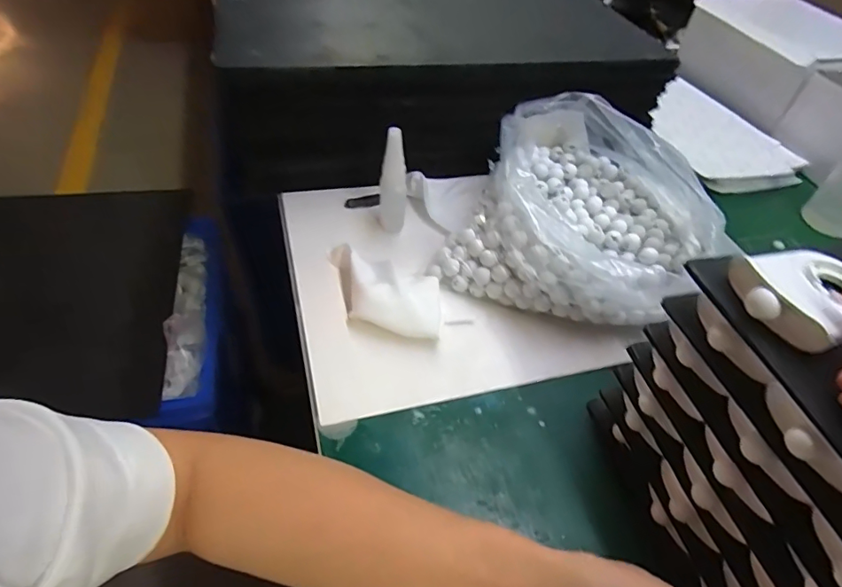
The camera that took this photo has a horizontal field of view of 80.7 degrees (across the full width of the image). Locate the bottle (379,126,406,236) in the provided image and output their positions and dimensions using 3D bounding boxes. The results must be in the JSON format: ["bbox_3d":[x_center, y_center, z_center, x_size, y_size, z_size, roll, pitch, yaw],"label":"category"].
[{"bbox_3d":[-0.026,-0.117,0.489,0.028,0.104,0.022,4,47,-4],"label":"bottle"}]

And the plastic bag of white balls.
[{"bbox_3d":[0.141,-0.087,0.476,0.194,0.118,0.212,18,48,10],"label":"plastic bag of white balls"}]

